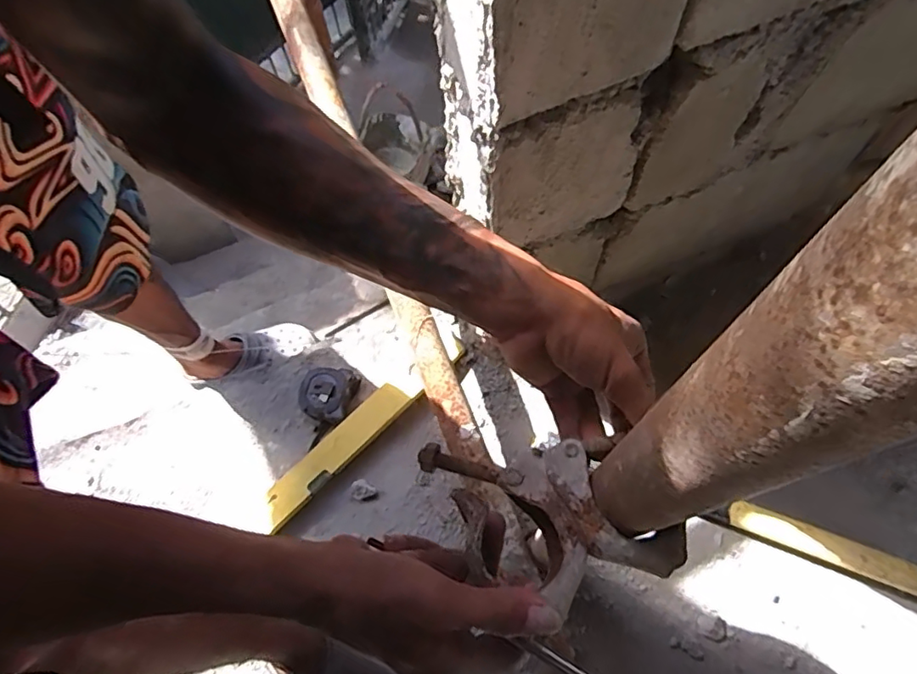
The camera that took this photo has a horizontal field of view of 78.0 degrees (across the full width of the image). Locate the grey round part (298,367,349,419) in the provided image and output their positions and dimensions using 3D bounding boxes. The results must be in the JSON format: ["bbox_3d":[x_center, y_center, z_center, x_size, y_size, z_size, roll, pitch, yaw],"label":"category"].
[{"bbox_3d":[-0.214,0.090,0.908,0.078,0.046,0.087,11,66,8],"label":"grey round part"}]

